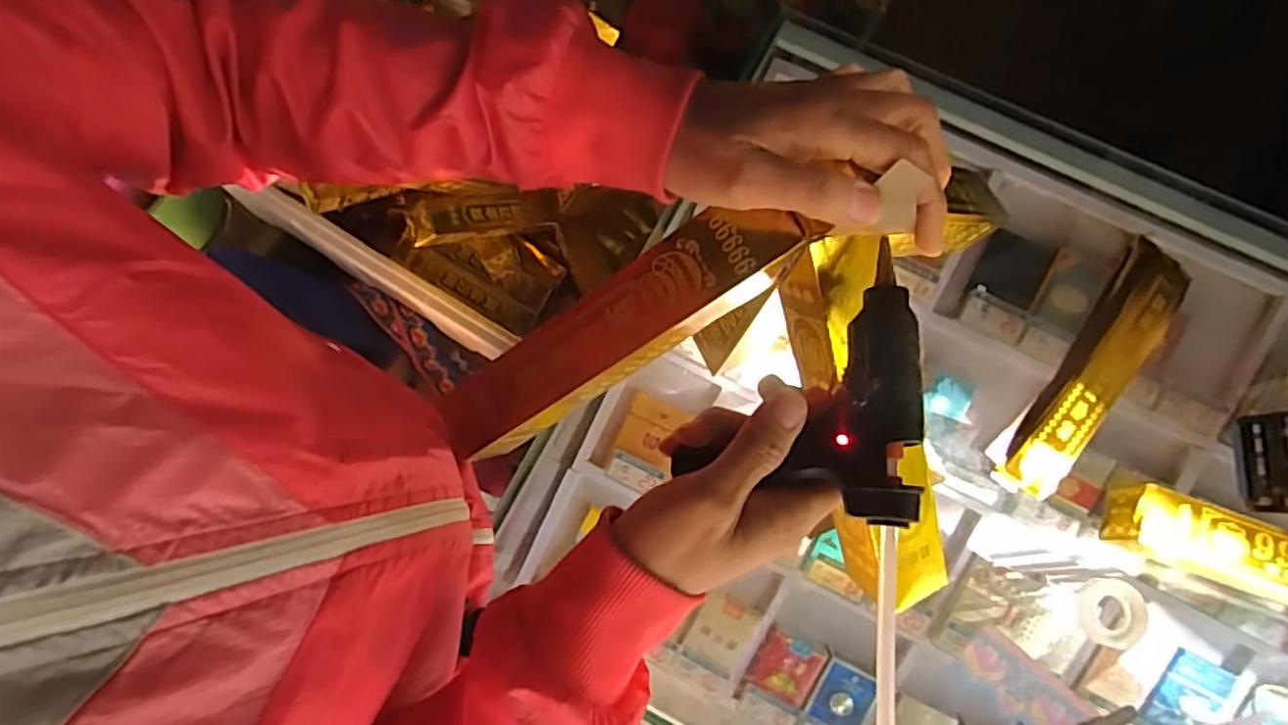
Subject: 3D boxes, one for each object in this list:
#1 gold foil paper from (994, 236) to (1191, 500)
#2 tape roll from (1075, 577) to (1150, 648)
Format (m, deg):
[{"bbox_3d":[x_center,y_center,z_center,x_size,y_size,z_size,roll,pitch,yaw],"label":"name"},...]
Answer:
[{"bbox_3d":[0.375,0.000,0.538,0.049,0.021,0.266,37,77,9],"label":"gold foil paper"},{"bbox_3d":[0.343,0.184,0.485,0.045,0.020,0.043,0,75,-1],"label":"tape roll"}]

